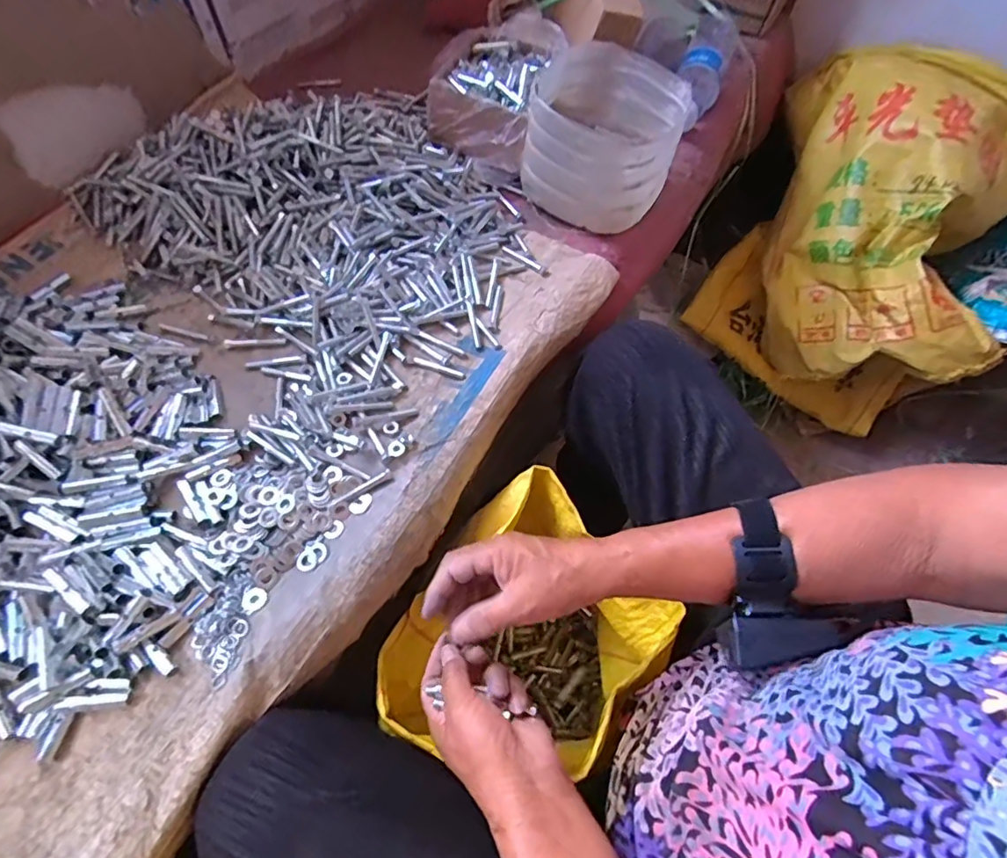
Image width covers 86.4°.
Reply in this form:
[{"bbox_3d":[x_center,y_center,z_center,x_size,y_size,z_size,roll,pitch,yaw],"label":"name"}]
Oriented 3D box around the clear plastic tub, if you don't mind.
[{"bbox_3d":[0.107,-0.318,0.598,0.153,0.118,0.152,0,60,0],"label":"clear plastic tub"}]

